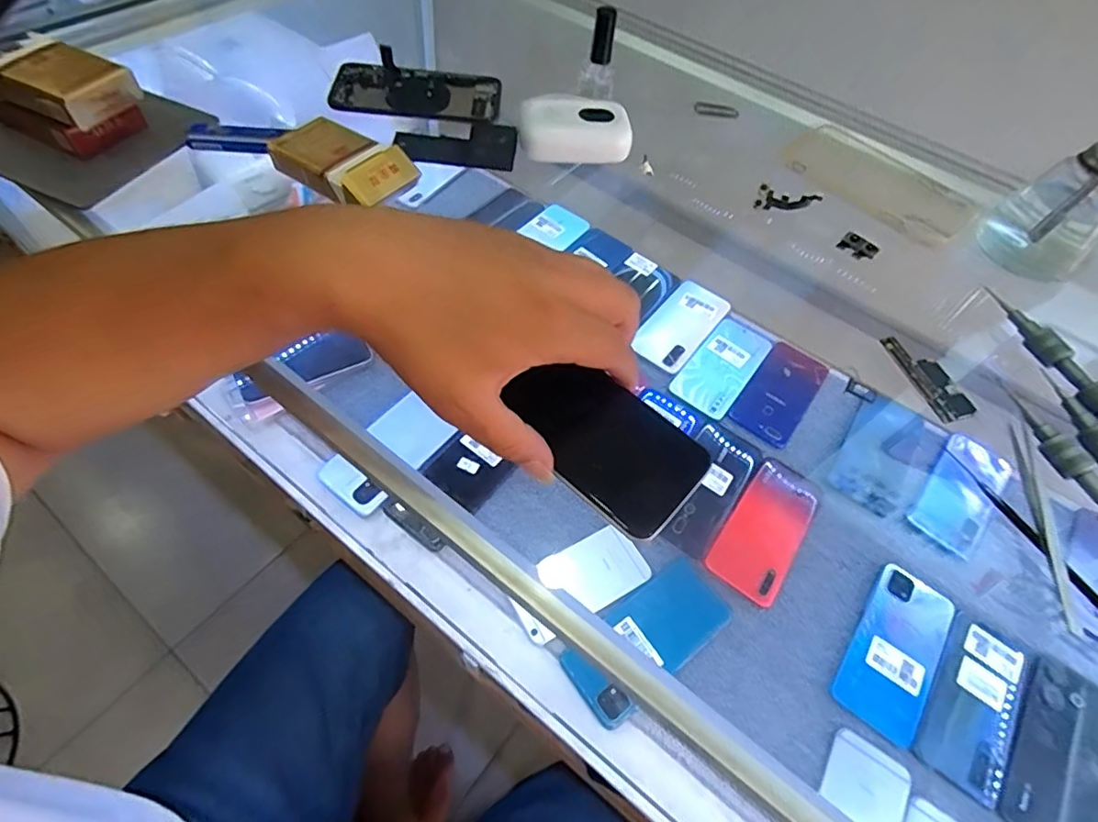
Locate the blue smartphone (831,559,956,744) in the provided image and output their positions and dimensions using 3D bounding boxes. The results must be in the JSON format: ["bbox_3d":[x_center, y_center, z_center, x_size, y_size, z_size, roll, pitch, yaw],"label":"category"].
[{"bbox_3d":[0.332,0.227,0.530,0.074,0.009,0.160,36,62,17],"label":"blue smartphone"}]

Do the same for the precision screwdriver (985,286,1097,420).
[{"bbox_3d":[0.332,-0.042,0.367,0.014,0.015,0.107,-12,60,-12],"label":"precision screwdriver"}]

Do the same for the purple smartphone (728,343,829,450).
[{"bbox_3d":[0.289,-0.026,0.686,0.073,0.004,0.156,35,61,16],"label":"purple smartphone"}]

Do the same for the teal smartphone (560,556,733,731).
[{"bbox_3d":[0.095,0.208,0.514,0.163,0.010,0.073,-32,65,-22],"label":"teal smartphone"}]

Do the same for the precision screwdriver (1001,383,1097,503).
[{"bbox_3d":[0.300,0.029,0.317,0.011,0.014,0.099,-13,60,-13],"label":"precision screwdriver"}]

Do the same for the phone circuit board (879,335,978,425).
[{"bbox_3d":[0.243,-0.023,0.357,0.026,0.006,0.068,-12,60,-12],"label":"phone circuit board"}]

